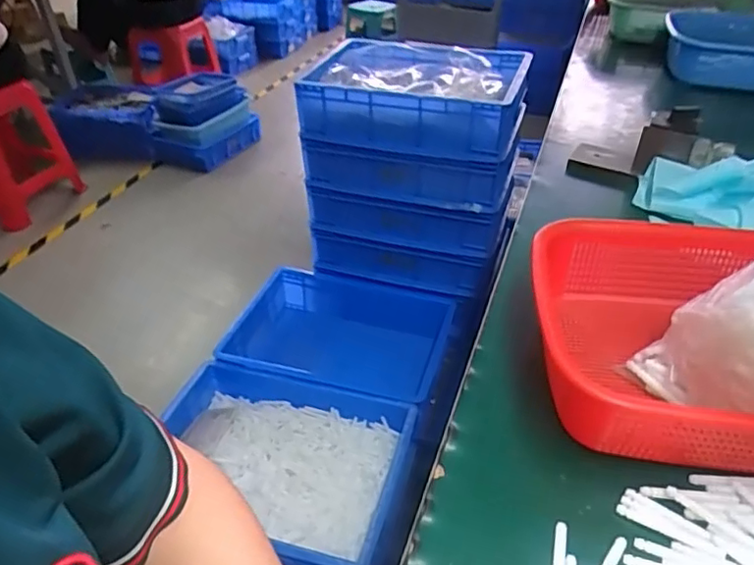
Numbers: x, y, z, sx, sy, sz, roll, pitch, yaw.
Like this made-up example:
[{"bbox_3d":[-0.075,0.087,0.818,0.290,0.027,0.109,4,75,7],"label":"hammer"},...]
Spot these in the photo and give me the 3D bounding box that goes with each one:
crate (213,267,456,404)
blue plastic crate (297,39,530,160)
[{"bbox_3d":[-0.076,0.145,1.196,0.402,0.171,0.313,8,38,12],"label":"crate"},{"bbox_3d":[0.081,-0.379,1.173,0.410,0.119,0.293,10,38,15],"label":"blue plastic crate"}]

